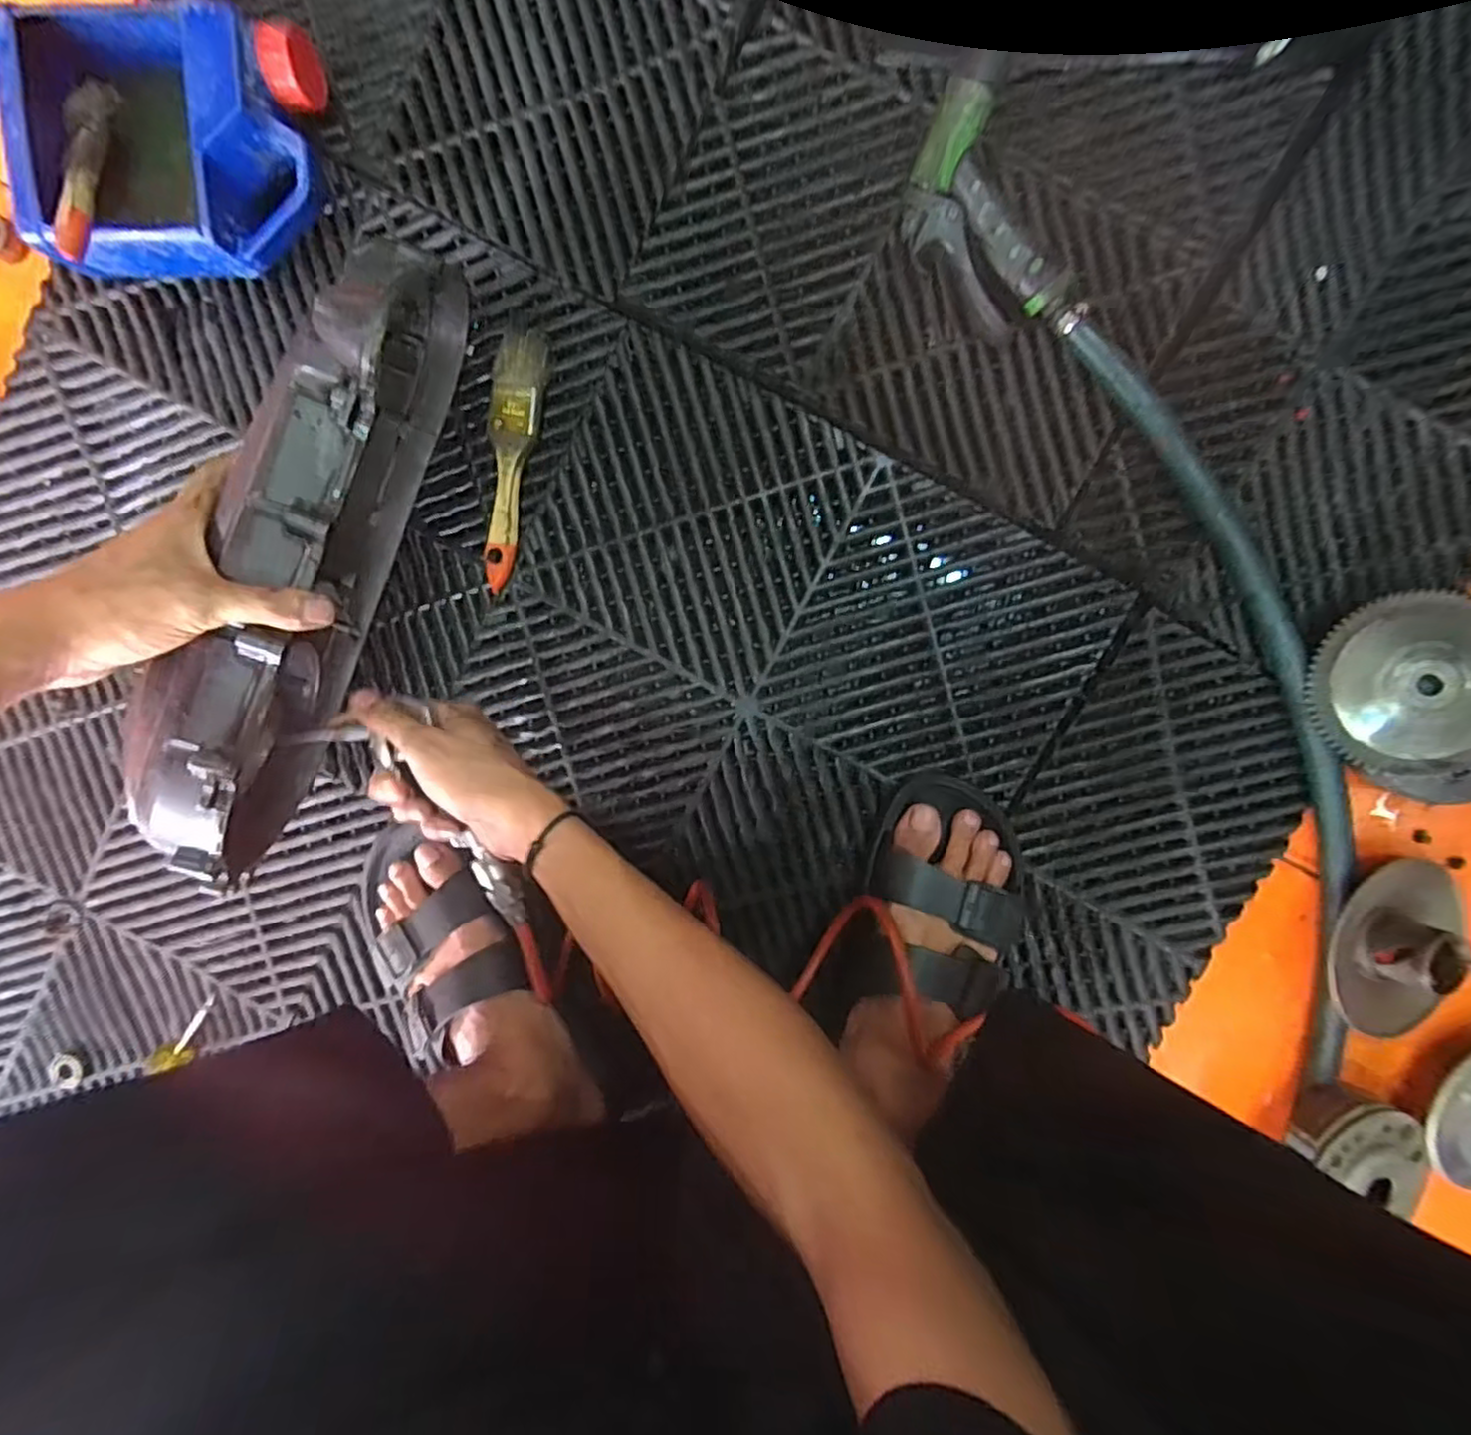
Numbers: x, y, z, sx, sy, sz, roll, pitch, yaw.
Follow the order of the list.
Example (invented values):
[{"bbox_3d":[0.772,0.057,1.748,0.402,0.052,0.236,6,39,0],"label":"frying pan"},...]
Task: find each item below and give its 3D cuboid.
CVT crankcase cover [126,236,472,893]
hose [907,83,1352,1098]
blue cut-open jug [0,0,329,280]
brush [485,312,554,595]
[{"bbox_3d":[-0.260,-0.093,0.437,0.075,0.163,0.389,22,97,1],"label":"CVT crankcase cover"},{"bbox_3d":[0.311,-0.069,0.468,0.133,0.050,0.751,-27,94,6],"label":"hose"},{"bbox_3d":[-0.375,-0.379,0.465,0.185,0.072,0.162,9,97,2],"label":"blue cut-open jug"},{"bbox_3d":[-0.164,-0.190,0.501,0.036,0.020,0.187,13,97,2],"label":"brush"}]

